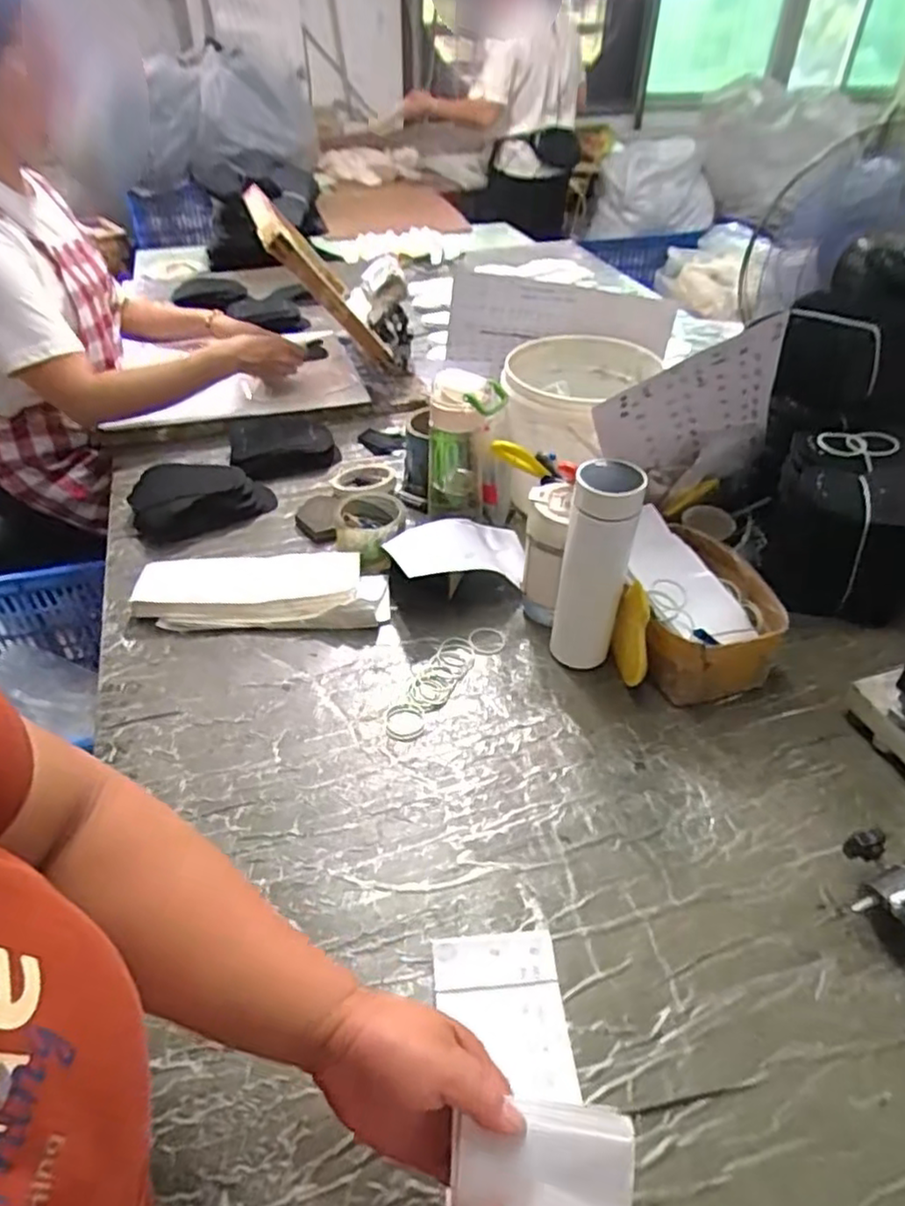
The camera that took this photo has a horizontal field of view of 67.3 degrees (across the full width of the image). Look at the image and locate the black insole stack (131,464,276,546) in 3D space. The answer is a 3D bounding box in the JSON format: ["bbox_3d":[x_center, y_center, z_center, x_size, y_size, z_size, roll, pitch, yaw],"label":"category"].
[{"bbox_3d":[-0.355,-0.153,0.964,0.193,0.048,0.138,-20,45,-25],"label":"black insole stack"}]

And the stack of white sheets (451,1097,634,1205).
[{"bbox_3d":[0.047,0.312,0.362,0.096,0.016,0.074,-4,68,13],"label":"stack of white sheets"}]

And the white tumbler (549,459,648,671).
[{"bbox_3d":[0.144,-0.028,0.701,0.068,0.231,0.069,0,41,0],"label":"white tumbler"}]

